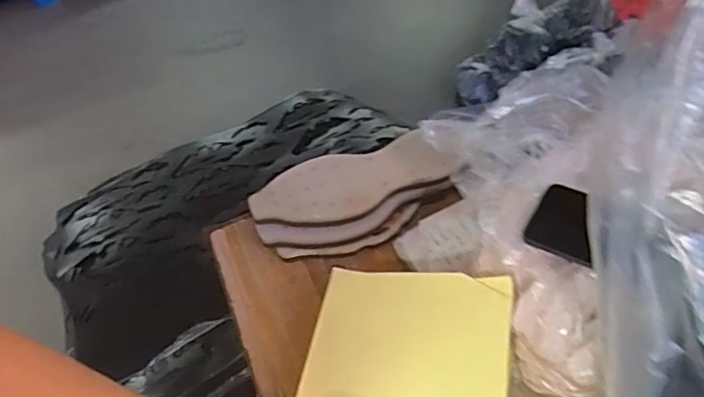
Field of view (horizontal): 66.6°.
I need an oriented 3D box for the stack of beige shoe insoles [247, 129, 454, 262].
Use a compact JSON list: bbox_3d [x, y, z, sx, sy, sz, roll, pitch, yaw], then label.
[{"bbox_3d":[0.002,-0.003,0.689,0.254,0.069,0.117,-14,48,-6],"label":"stack of beige shoe insoles"}]

